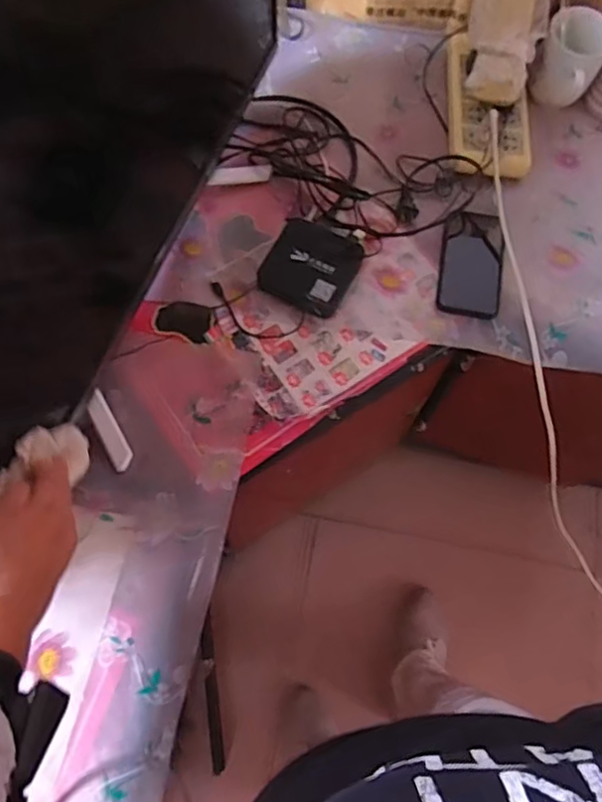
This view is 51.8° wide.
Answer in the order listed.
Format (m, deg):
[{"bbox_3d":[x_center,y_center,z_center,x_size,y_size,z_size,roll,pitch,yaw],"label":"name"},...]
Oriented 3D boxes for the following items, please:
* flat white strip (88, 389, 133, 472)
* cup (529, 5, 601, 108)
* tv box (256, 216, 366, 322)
[{"bbox_3d":[-0.201,0.032,0.651,0.023,0.005,0.084,-25,89,-27],"label":"flat white strip"},{"bbox_3d":[0.330,-0.421,0.769,0.077,0.085,0.078,1,70,-2],"label":"cup"},{"bbox_3d":[0.011,-0.156,0.717,0.100,0.019,0.104,21,70,5],"label":"tv box"}]

